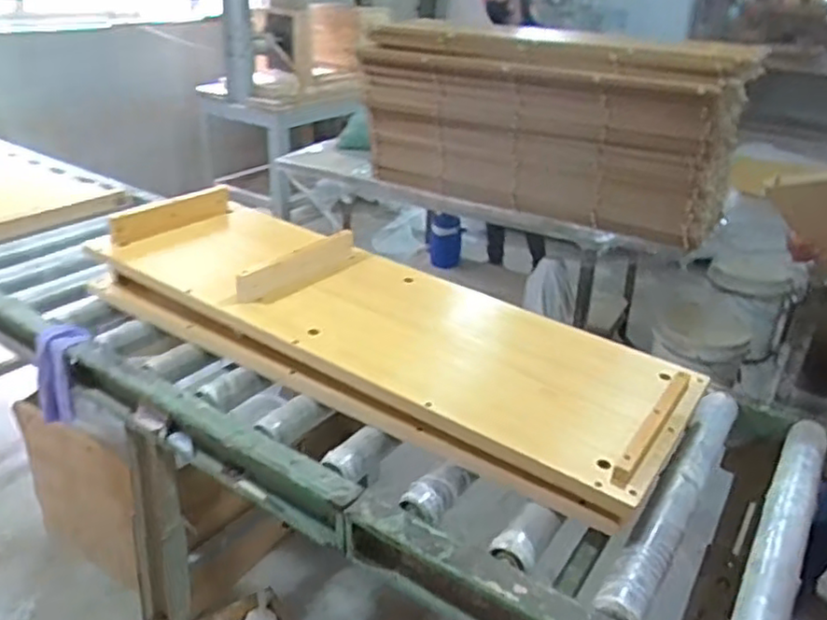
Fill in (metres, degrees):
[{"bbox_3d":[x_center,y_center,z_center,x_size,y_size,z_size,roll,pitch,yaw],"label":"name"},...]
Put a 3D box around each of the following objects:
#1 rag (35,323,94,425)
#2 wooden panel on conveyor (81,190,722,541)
[{"bbox_3d":[-0.694,0.131,1.378,0.112,0.180,0.068,-13,32,-28],"label":"rag"},{"bbox_3d":[-0.093,0.025,1.271,1.133,0.165,0.345,19,32,28],"label":"wooden panel on conveyor"}]

